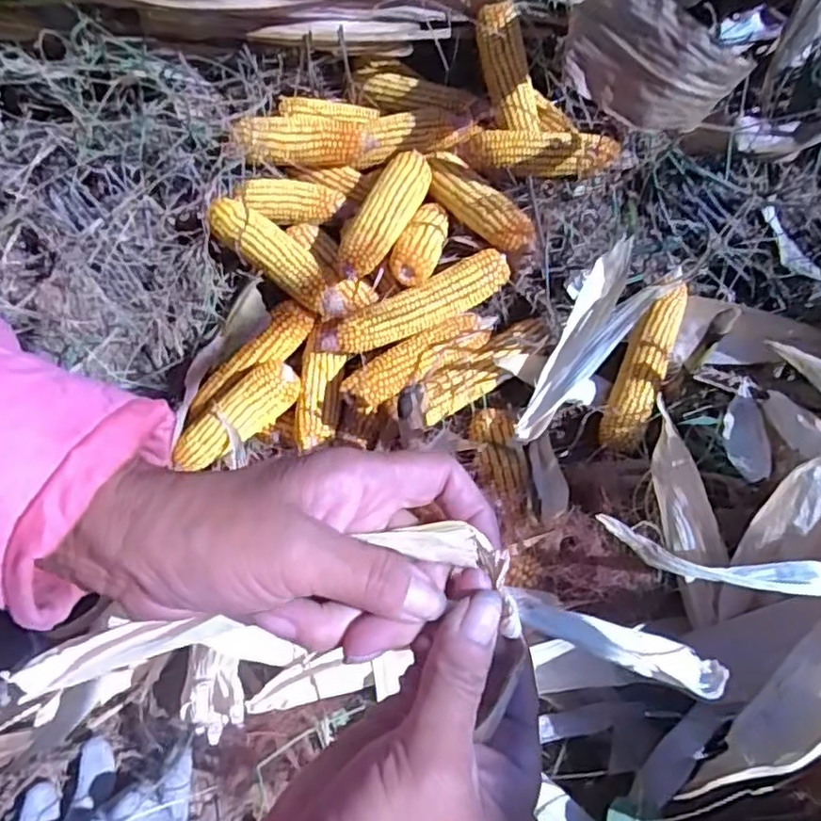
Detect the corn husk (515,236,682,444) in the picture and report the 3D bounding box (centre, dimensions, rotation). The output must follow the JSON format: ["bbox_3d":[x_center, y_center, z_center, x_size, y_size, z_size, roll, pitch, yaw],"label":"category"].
[{"bbox_3d":[0.188,-0.067,0.687,0.079,0.056,0.243,31,83,17],"label":"corn husk"}]

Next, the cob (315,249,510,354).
[{"bbox_3d":[0.004,-0.114,0.706,0.215,0.040,0.050,-20,65,-6],"label":"cob"}]

